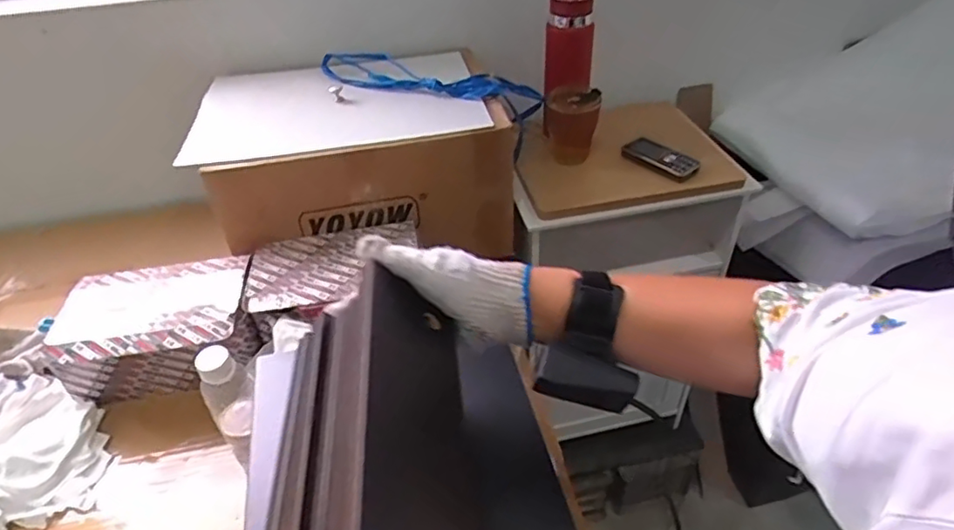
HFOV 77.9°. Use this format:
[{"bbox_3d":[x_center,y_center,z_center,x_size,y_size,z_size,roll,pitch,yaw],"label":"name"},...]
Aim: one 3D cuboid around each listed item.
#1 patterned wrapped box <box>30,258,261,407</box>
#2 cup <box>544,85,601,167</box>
[{"bbox_3d":[-0.412,0.086,0.798,0.240,0.102,0.158,-7,39,-3],"label":"patterned wrapped box"},{"bbox_3d":[0.162,-0.239,1.008,0.086,0.118,0.077,3,40,9],"label":"cup"}]

